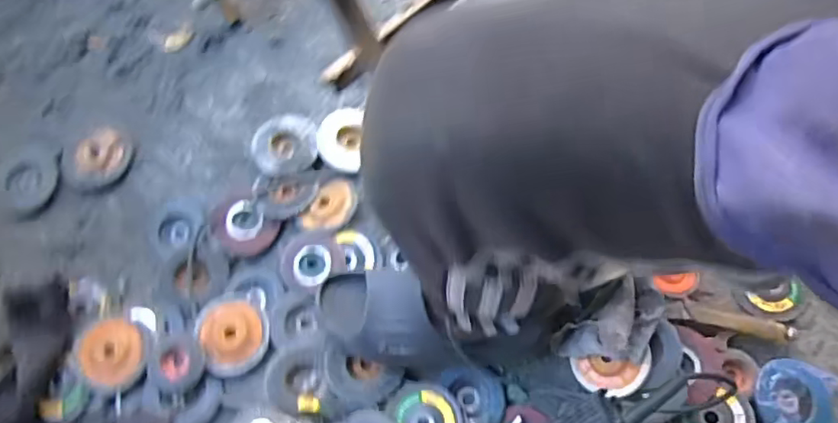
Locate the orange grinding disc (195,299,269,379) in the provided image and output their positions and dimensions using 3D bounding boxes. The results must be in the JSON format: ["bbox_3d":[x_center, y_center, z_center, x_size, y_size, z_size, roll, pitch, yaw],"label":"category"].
[{"bbox_3d":[-0.241,0.160,0.761,0.087,0.013,0.093,0,72,0],"label":"orange grinding disc"}]

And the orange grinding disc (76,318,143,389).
[{"bbox_3d":[-0.395,0.177,0.742,0.084,0.015,0.082,0,72,0],"label":"orange grinding disc"}]

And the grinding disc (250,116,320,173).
[{"bbox_3d":[-0.197,-0.098,0.858,0.093,0.010,0.093,0,72,0],"label":"grinding disc"}]

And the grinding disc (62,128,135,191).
[{"bbox_3d":[-0.462,-0.077,0.843,0.097,0.011,0.093,0,72,0],"label":"grinding disc"}]

